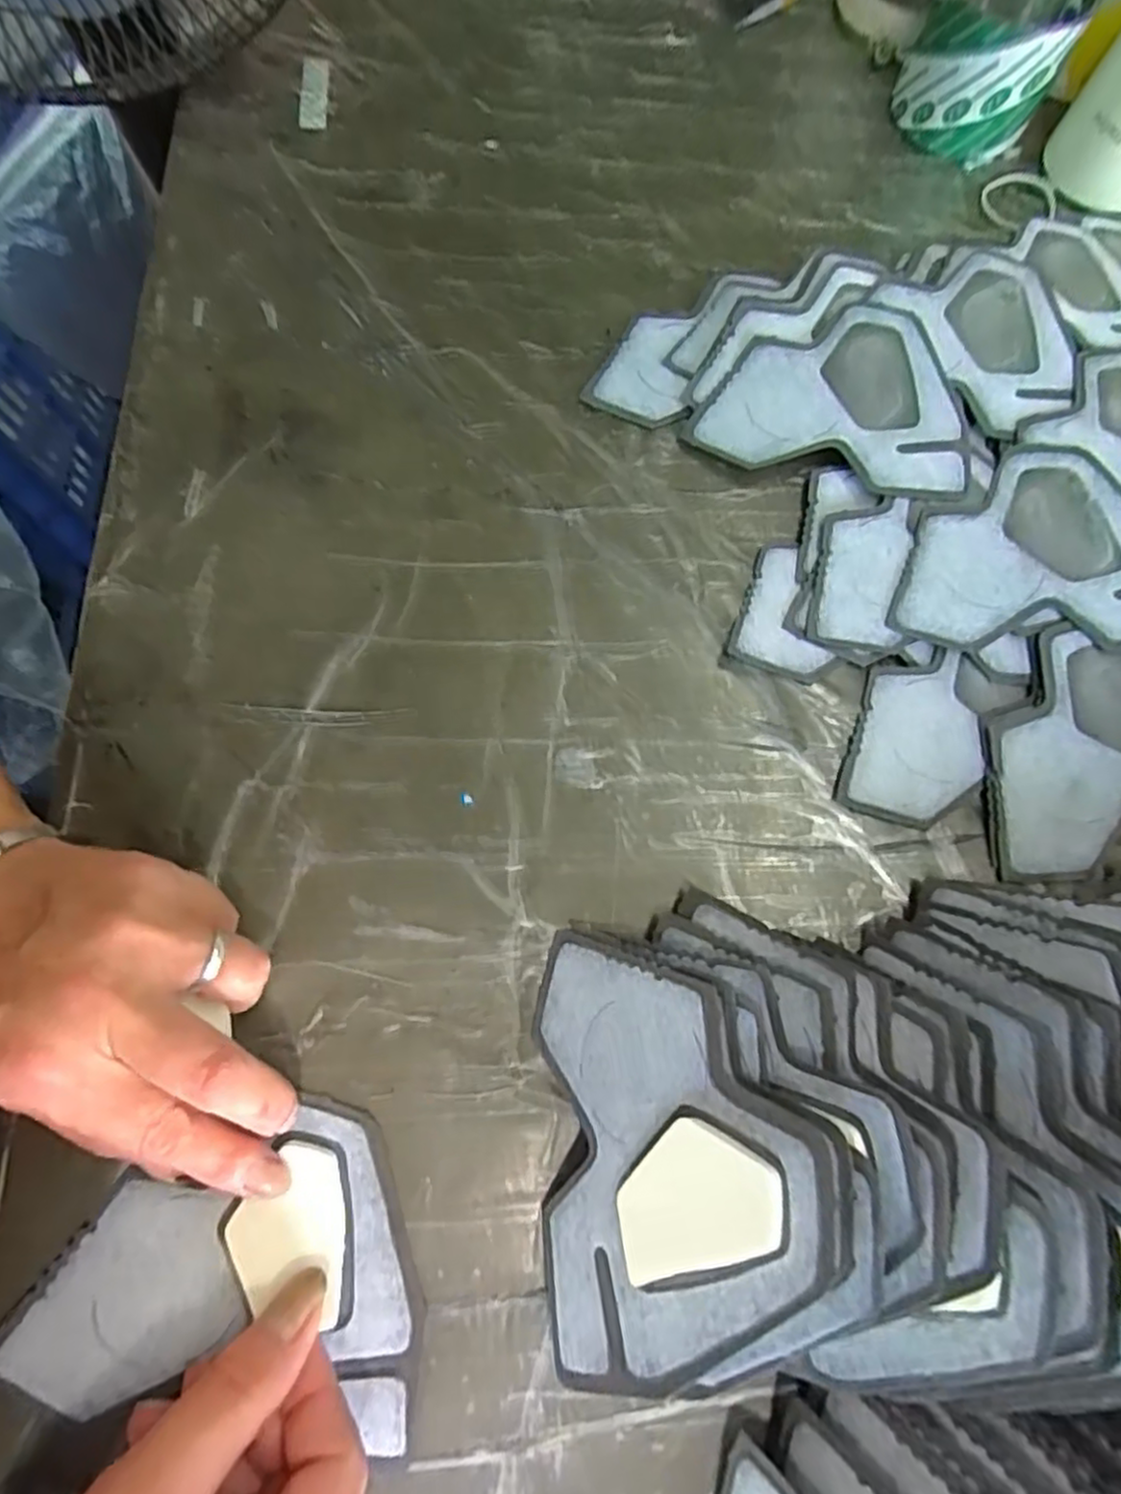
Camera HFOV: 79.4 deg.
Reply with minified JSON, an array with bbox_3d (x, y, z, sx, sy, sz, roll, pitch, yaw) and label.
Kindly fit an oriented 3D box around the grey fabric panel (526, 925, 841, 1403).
[{"bbox_3d":[0.034,0.124,0.210,0.097,0.006,0.122,-17,61,34],"label":"grey fabric panel"}]

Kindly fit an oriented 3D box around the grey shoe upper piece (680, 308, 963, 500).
[{"bbox_3d":[0.132,-0.172,0.327,0.126,0.010,0.095,10,73,2],"label":"grey shoe upper piece"}]

